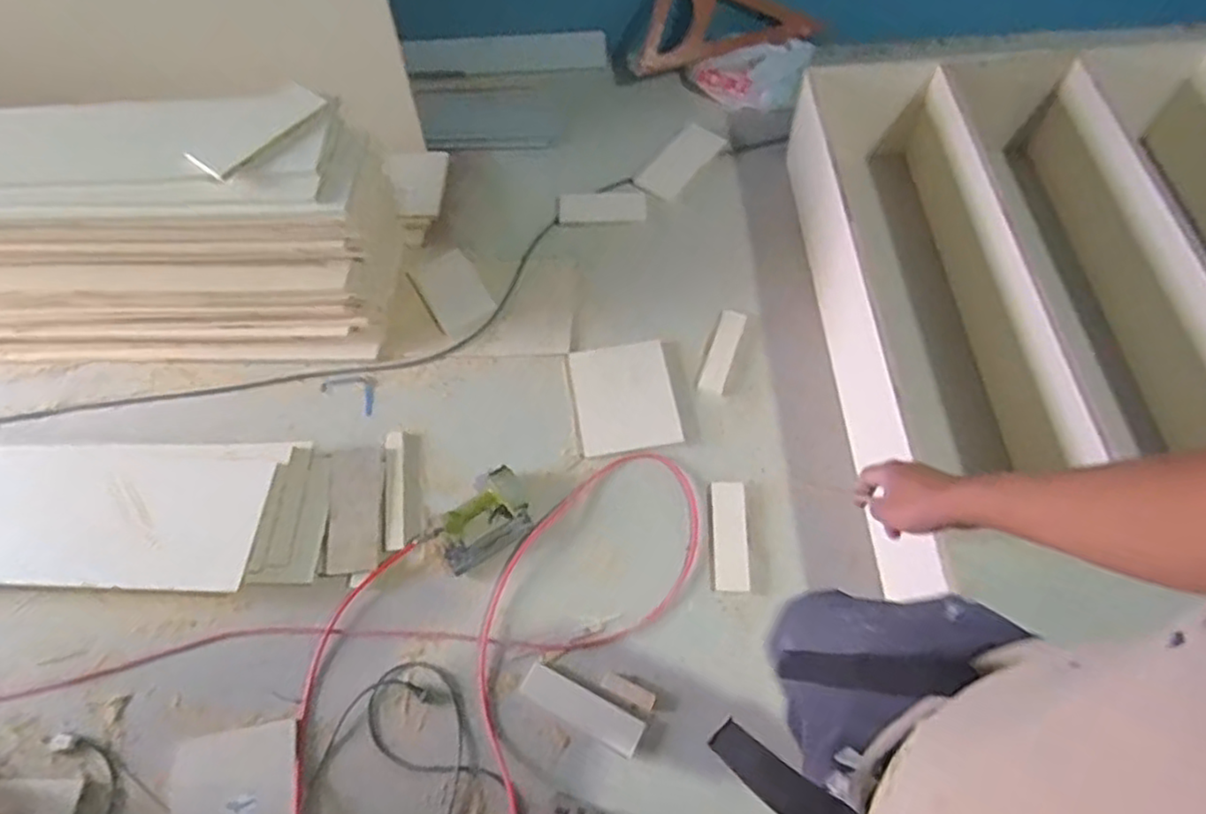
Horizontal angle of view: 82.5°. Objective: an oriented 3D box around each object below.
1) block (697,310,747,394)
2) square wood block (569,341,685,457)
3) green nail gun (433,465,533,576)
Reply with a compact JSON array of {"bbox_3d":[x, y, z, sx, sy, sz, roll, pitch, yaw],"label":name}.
[{"bbox_3d":[0.308,-0.147,1.765,0.067,0.021,0.241,17,62,11],"label":"block"},{"bbox_3d":[0.054,-0.029,1.719,0.242,0.023,0.293,-9,60,-3],"label":"square wood block"},{"bbox_3d":[-0.277,0.253,1.566,0.233,0.054,0.172,-33,64,-15],"label":"green nail gun"}]

